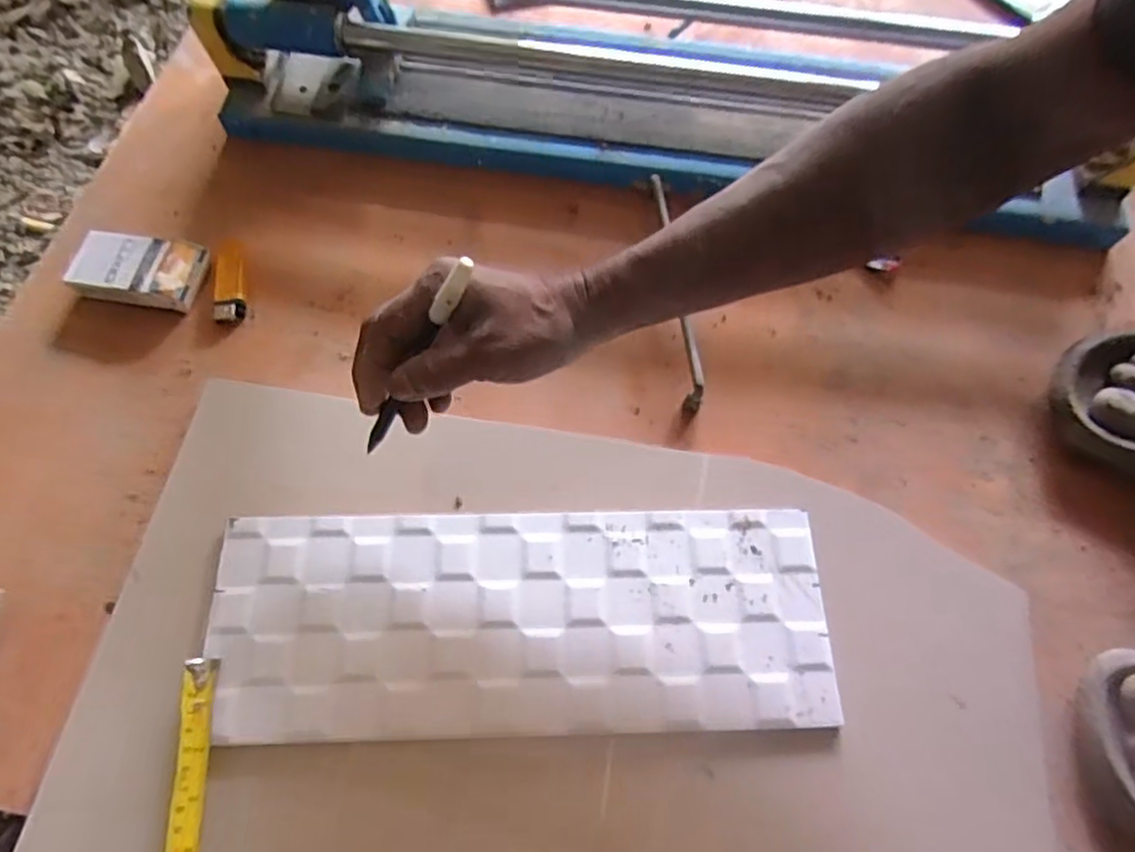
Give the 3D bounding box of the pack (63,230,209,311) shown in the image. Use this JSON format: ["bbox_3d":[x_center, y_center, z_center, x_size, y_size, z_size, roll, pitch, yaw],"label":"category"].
[{"bbox_3d":[-0.346,-0.125,0.542,0.106,0.029,0.056,10,67,4],"label":"pack"}]

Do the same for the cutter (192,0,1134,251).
[{"bbox_3d":[0.077,-0.335,0.517,0.777,0.280,0.149,9,67,4],"label":"cutter"}]

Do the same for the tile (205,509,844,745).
[{"bbox_3d":[-0.029,0.127,0.442,0.394,0.018,0.140,-1,67,0],"label":"tile"}]

